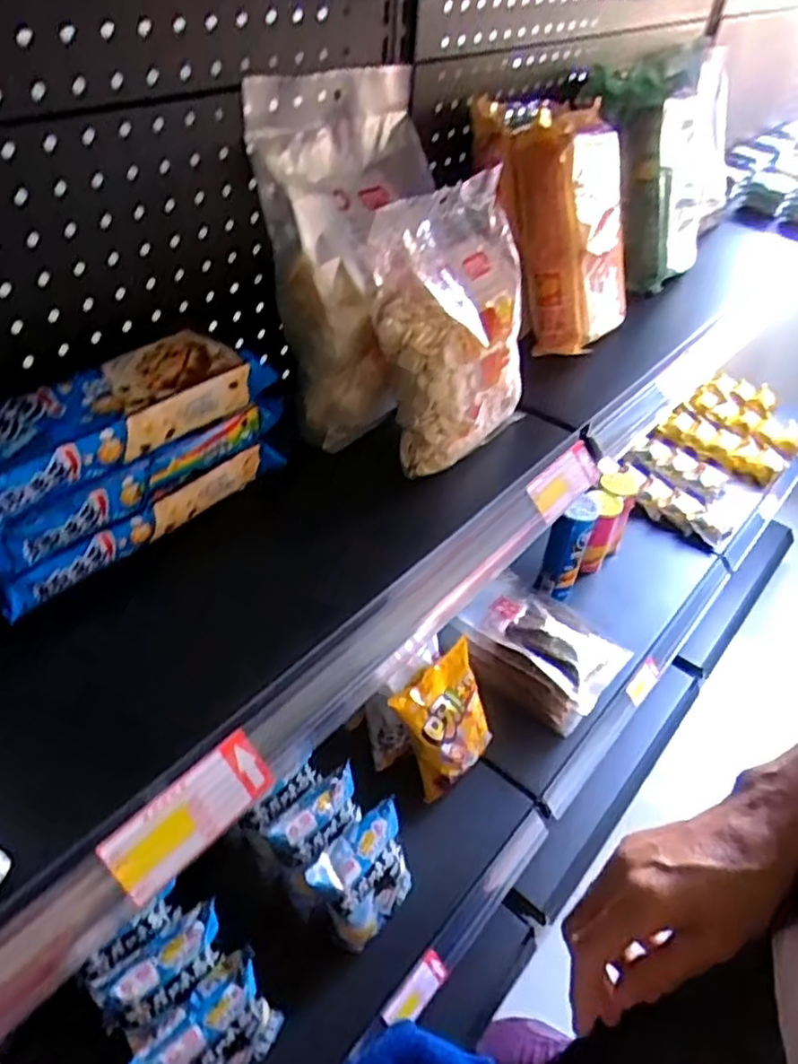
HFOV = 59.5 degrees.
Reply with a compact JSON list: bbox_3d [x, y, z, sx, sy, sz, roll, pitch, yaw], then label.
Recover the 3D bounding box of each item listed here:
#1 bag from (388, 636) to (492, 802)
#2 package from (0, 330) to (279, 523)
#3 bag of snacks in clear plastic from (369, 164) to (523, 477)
[{"bbox_3d":[0.068,0.267,0.988,0.141,0.181,0.060,-33,20,-31],"label":"bag"},{"bbox_3d":[-0.188,-0.074,0.448,0.072,0.035,0.225,33,49,27],"label":"package"},{"bbox_3d":[0.043,-0.164,0.561,0.104,0.185,0.139,24,46,20],"label":"bag of snacks in clear plastic"}]

